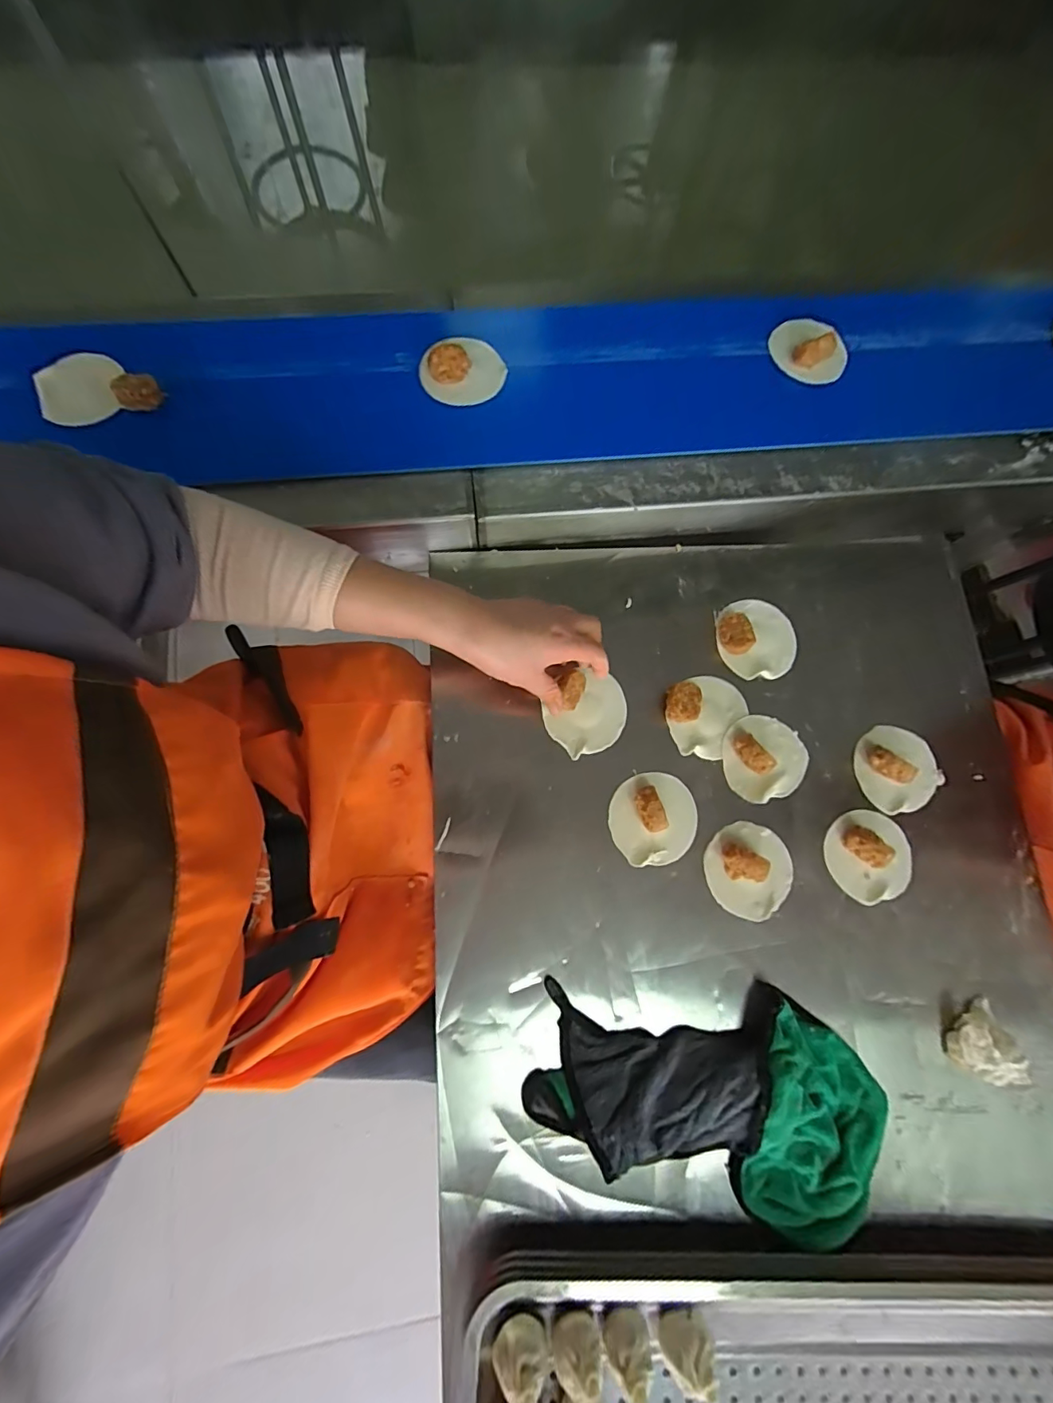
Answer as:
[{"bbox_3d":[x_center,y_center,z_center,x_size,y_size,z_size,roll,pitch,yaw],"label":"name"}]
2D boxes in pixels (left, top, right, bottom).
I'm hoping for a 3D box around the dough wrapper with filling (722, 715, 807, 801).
[{"bbox_3d":[0.241,0.053,0.473,0.083,0.029,0.082,0,77,-2],"label":"dough wrapper with filling"}]

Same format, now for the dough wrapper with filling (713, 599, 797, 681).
[{"bbox_3d":[0.244,-0.069,0.503,0.086,0.023,0.084,0,77,-2],"label":"dough wrapper with filling"}]

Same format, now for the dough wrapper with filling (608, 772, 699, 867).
[{"bbox_3d":[0.125,0.111,0.453,0.085,0.031,0.083,0,77,-2],"label":"dough wrapper with filling"}]

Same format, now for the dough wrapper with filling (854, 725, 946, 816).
[{"bbox_3d":[0.381,0.065,0.477,0.085,0.027,0.084,0,77,-2],"label":"dough wrapper with filling"}]

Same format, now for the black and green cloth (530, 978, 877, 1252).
[{"bbox_3d":[0.158,0.327,0.406,0.288,0.026,0.166,23,77,4],"label":"black and green cloth"}]

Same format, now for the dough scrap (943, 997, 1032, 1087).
[{"bbox_3d":[0.408,0.307,0.427,0.047,0.029,0.059,-3,77,-3],"label":"dough scrap"}]

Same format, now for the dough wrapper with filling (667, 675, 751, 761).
[{"bbox_3d":[0.186,0.014,0.482,0.083,0.022,0.080,0,77,-2],"label":"dough wrapper with filling"}]

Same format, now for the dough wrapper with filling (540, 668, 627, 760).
[{"bbox_3d":[0.062,0.008,0.475,0.085,0.032,0.075,-43,82,-11],"label":"dough wrapper with filling"}]

